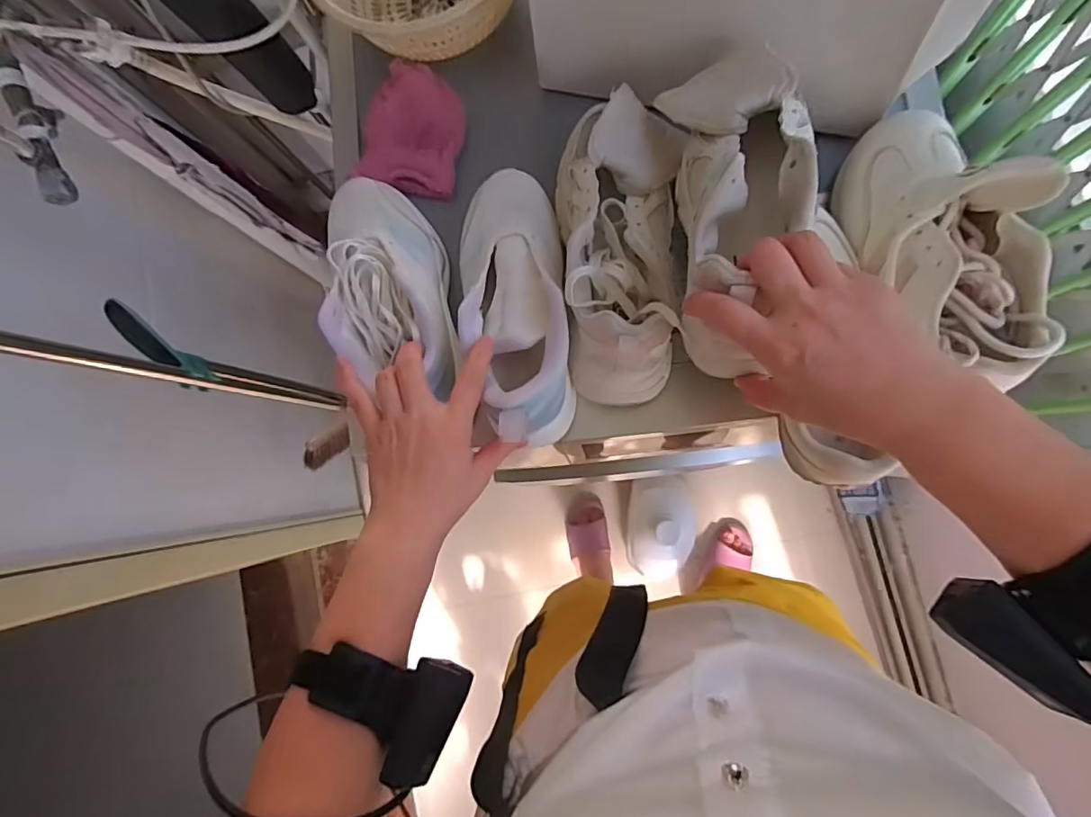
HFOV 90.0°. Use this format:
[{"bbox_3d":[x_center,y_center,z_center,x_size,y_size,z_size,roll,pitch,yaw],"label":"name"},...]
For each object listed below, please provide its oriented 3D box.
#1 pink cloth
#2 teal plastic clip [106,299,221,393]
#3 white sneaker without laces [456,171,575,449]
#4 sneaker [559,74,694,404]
[{"bbox_3d":[-0.129,-0.276,0.541,0.091,0.026,0.122,13,86,7],"label":"pink cloth"},{"bbox_3d":[-0.438,-0.071,0.615,0.136,0.060,0.027,40,89,-9],"label":"teal plastic clip"},{"bbox_3d":[-0.024,-0.087,0.469,0.087,0.083,0.235,-10,75,5],"label":"white sneaker without laces"},{"bbox_3d":[0.064,-0.135,0.458,0.100,0.090,0.244,-2,84,6],"label":"sneaker"}]

